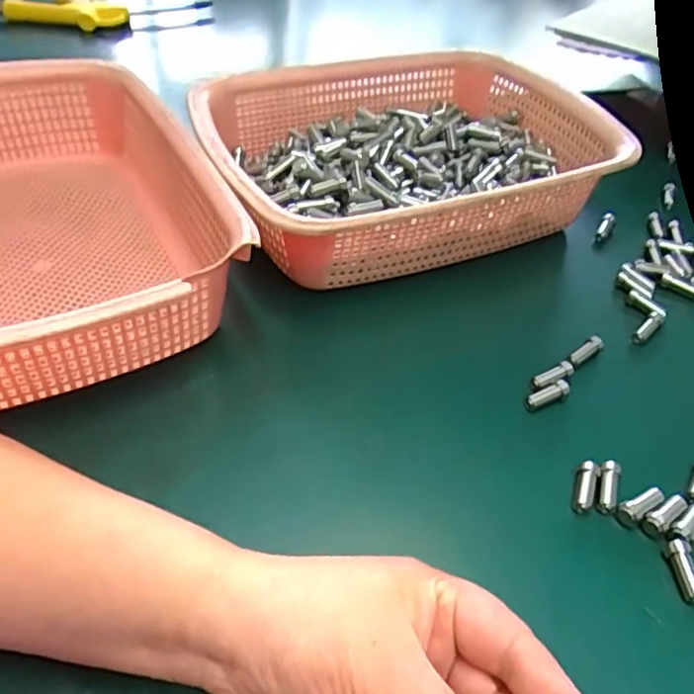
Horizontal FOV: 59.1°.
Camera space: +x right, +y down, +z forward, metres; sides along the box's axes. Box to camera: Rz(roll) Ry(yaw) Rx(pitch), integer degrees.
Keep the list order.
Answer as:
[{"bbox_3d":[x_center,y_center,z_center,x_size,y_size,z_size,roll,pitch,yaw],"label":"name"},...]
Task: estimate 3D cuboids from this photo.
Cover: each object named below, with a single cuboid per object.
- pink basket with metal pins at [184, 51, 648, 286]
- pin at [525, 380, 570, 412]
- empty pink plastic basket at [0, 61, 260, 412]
[{"bbox_3d":[0.042,-0.140,0.460,0.282,0.071,0.200,-17,49,-19],"label":"pink basket with metal pins"},{"bbox_3d":[0.116,0.028,0.353,0.029,0.009,0.008,-19,50,-21],"label":"pin"},{"bbox_3d":[-0.198,-0.079,0.381,0.209,0.081,0.295,-21,51,-22],"label":"empty pink plastic basket"}]

